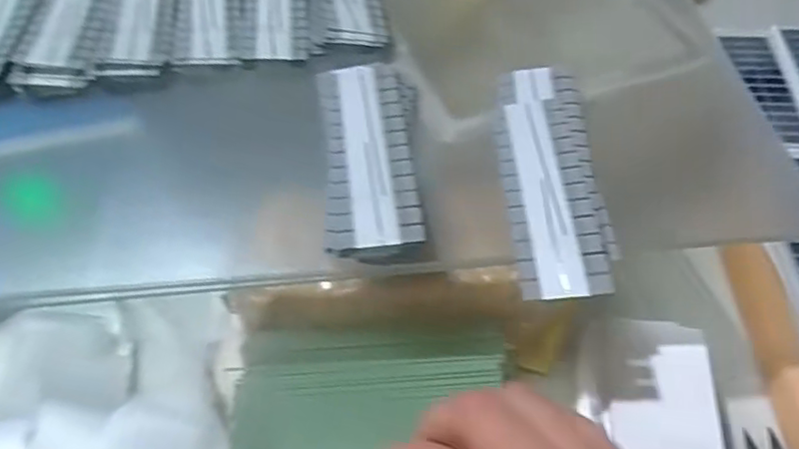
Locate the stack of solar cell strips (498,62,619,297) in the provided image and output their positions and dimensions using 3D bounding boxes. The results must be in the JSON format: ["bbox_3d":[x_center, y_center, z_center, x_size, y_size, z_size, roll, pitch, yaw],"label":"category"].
[{"bbox_3d":[0.076,-0.028,0.310,0.047,0.008,0.146,0,52,0],"label":"stack of solar cell strips"}]

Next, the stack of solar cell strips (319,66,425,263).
[{"bbox_3d":[-0.014,-0.037,0.317,0.047,0.013,0.122,-4,52,-3],"label":"stack of solar cell strips"}]

